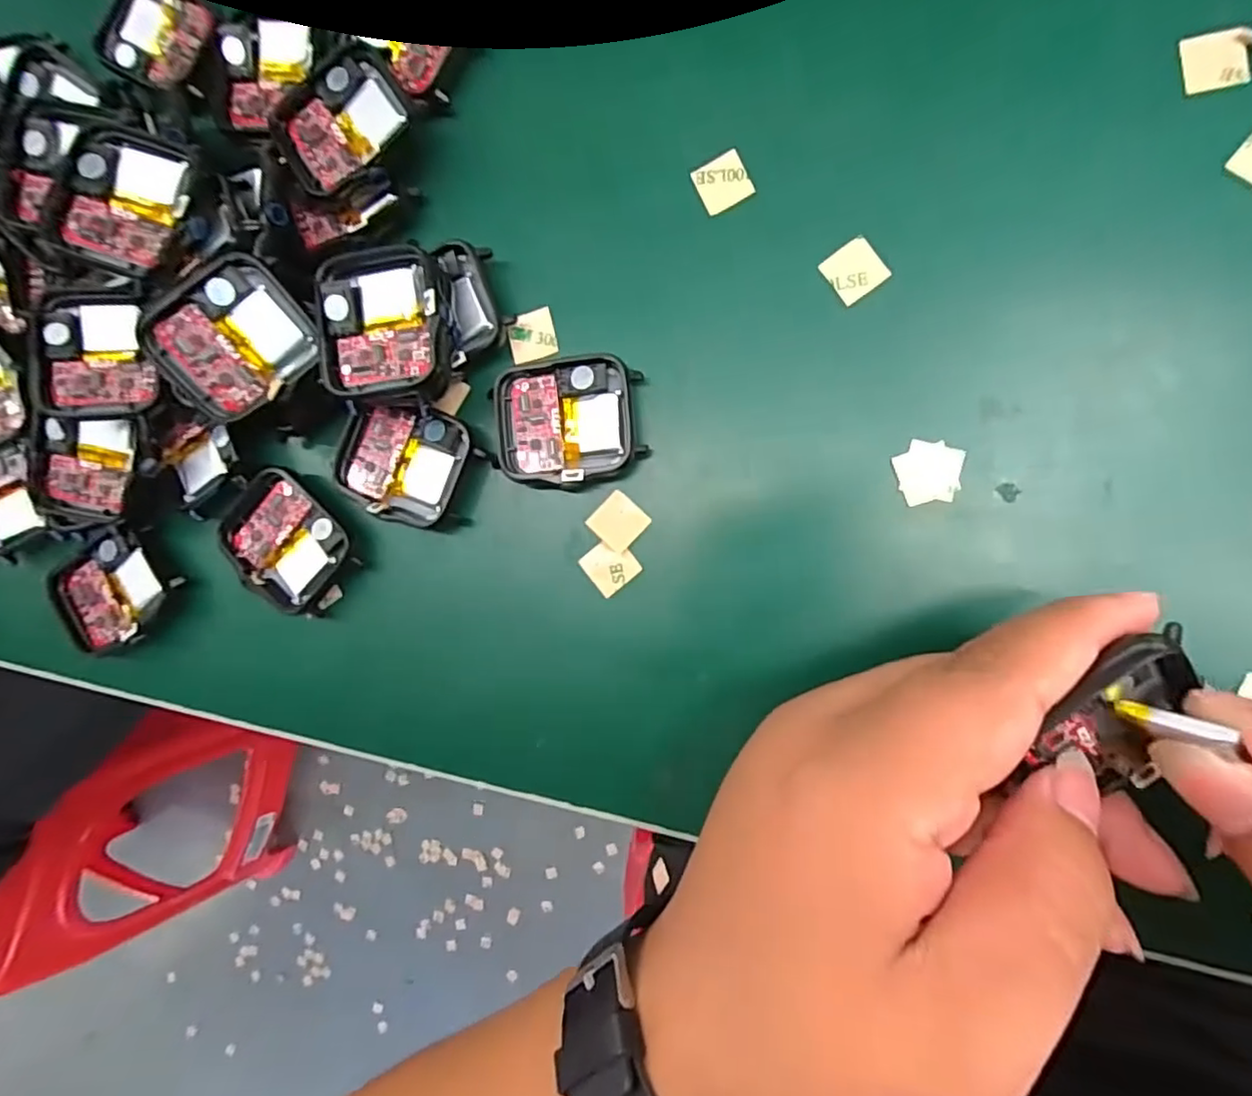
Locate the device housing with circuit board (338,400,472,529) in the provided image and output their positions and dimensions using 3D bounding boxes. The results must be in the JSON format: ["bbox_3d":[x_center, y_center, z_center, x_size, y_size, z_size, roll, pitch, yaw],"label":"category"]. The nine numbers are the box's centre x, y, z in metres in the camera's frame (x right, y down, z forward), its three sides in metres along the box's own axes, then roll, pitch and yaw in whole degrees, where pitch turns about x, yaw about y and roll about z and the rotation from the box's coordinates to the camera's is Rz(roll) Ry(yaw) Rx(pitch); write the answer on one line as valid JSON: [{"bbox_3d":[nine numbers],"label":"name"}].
[{"bbox_3d":[-0.073,-0.028,0.205,0.041,0.006,0.036,15,92,9],"label":"device housing with circuit board"}]

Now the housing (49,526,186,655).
[{"bbox_3d":[-0.180,0.015,0.223,0.040,0.008,0.037,-42,83,6],"label":"housing"}]

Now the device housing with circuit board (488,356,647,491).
[{"bbox_3d":[-0.018,-0.038,0.197,0.045,0.008,0.039,-3,89,9],"label":"device housing with circuit board"}]

